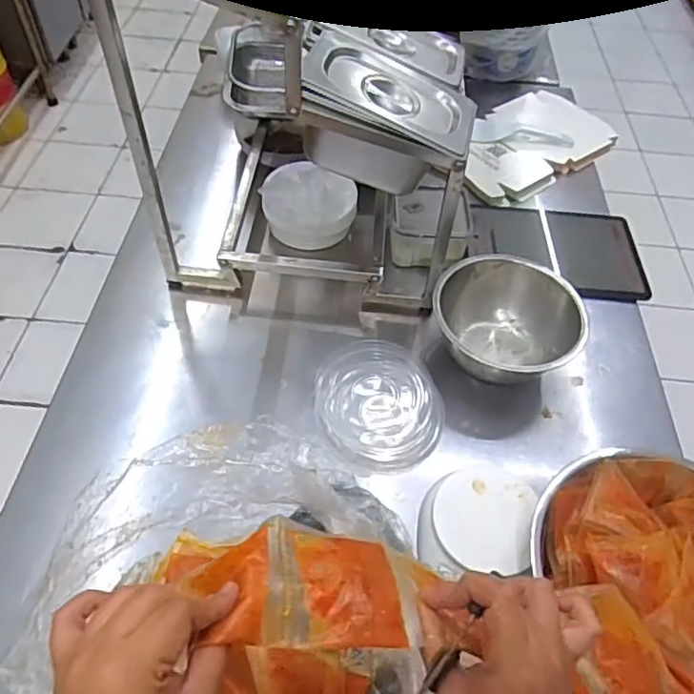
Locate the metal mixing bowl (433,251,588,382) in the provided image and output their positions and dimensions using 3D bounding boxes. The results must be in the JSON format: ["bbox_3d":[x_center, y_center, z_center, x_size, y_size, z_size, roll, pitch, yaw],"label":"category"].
[{"bbox_3d":[0.187,-0.027,0.719,0.172,0.104,0.139,12,52,6],"label":"metal mixing bowl"}]

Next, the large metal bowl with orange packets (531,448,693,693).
[{"bbox_3d":[0.277,0.209,0.533,0.226,0.090,0.211,1,52,-2],"label":"large metal bowl with orange packets"}]

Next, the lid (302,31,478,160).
[{"bbox_3d":[0.048,-0.265,0.623,0.180,0.014,0.103,22,62,-10],"label":"lid"}]

